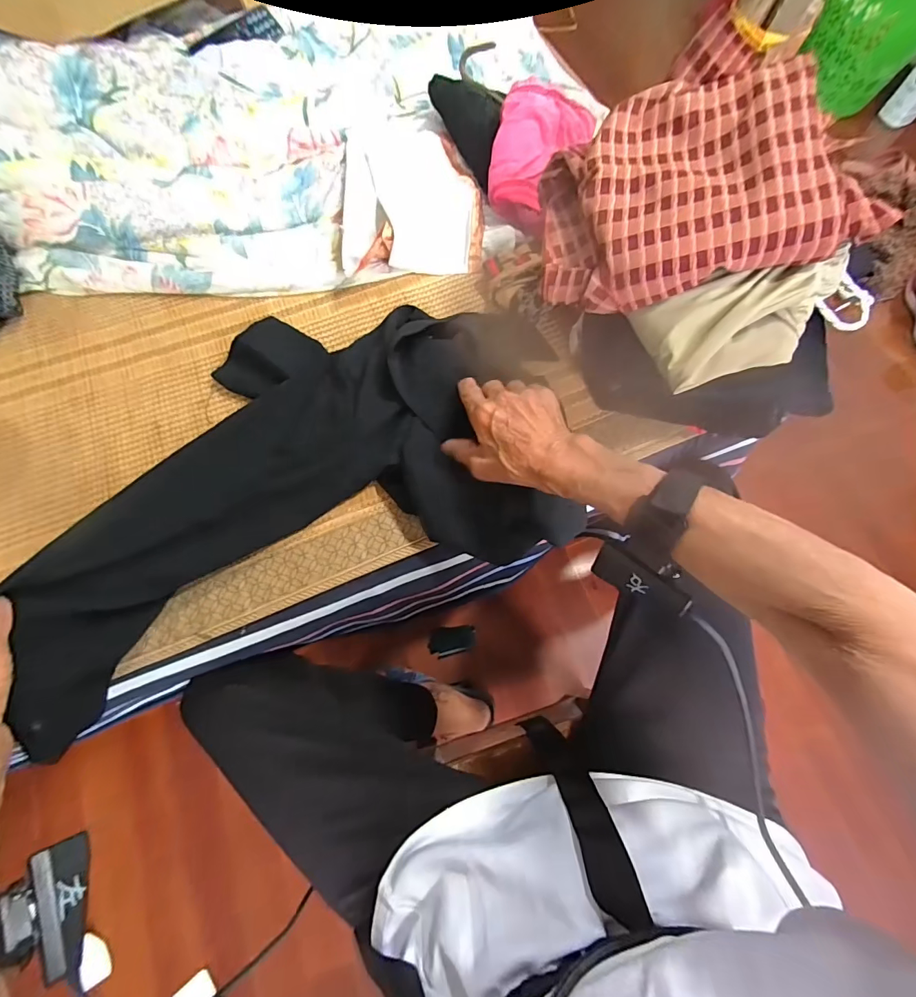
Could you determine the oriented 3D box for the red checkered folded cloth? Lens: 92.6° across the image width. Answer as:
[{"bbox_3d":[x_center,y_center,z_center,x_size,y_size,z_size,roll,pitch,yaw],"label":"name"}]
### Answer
[{"bbox_3d":[0.184,-0.260,0.355,0.236,0.049,0.179,-8,80,20],"label":"red checkered folded cloth"}]

